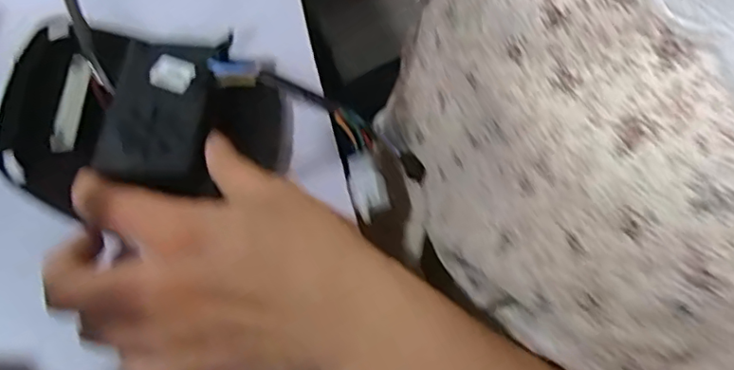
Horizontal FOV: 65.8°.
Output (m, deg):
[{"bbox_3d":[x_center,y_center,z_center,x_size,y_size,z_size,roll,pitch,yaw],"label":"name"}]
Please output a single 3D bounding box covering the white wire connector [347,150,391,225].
[{"bbox_3d":[0.000,-0.001,0.307,0.019,0.004,0.040,-14,63,-11],"label":"white wire connector"}]

